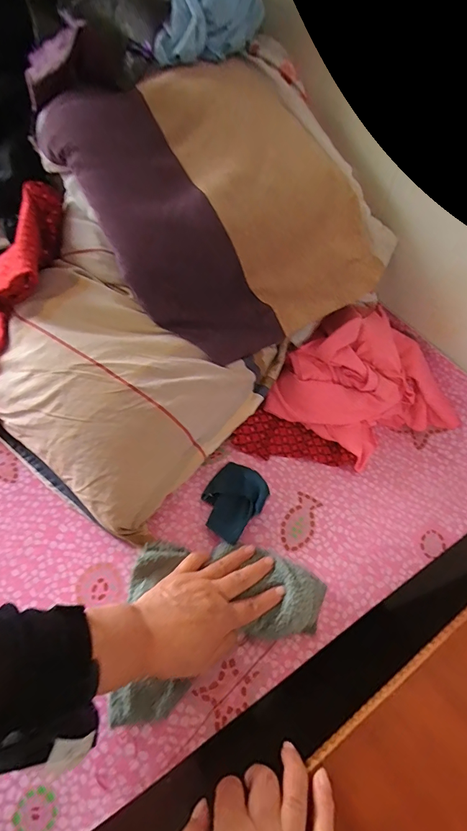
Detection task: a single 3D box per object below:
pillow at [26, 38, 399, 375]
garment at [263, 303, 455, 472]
[{"bbox_3d":[-0.011,-0.273,0.478,0.314,0.068,0.379,-31,91,-6],"label":"pillow"},{"bbox_3d":[0.169,-0.035,0.520,0.206,0.111,0.182,-22,57,-21],"label":"garment"}]

